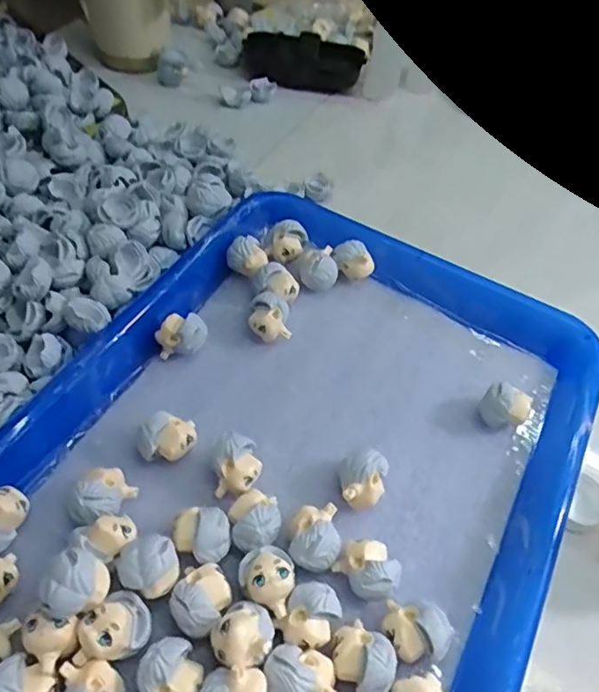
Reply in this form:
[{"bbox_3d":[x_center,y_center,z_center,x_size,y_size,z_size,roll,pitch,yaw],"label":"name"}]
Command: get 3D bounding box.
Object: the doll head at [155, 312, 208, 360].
[{"bbox_3d":[-0.066,-0.006,0.321,0.026,0.024,0.021,8,52,1],"label":"doll head"}]

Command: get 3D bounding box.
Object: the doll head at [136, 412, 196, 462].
[{"bbox_3d":[-0.066,0.047,0.283,0.027,0.022,0.020,-5,53,-9],"label":"doll head"}]

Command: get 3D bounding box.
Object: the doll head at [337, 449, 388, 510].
[{"bbox_3d":[0.031,0.067,0.278,0.022,0.025,0.024,3,53,-4],"label":"doll head"}]

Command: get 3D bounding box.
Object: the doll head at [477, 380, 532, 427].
[{"bbox_3d":[0.112,0.034,0.312,0.024,0.022,0.020,40,59,23],"label":"doll head"}]

